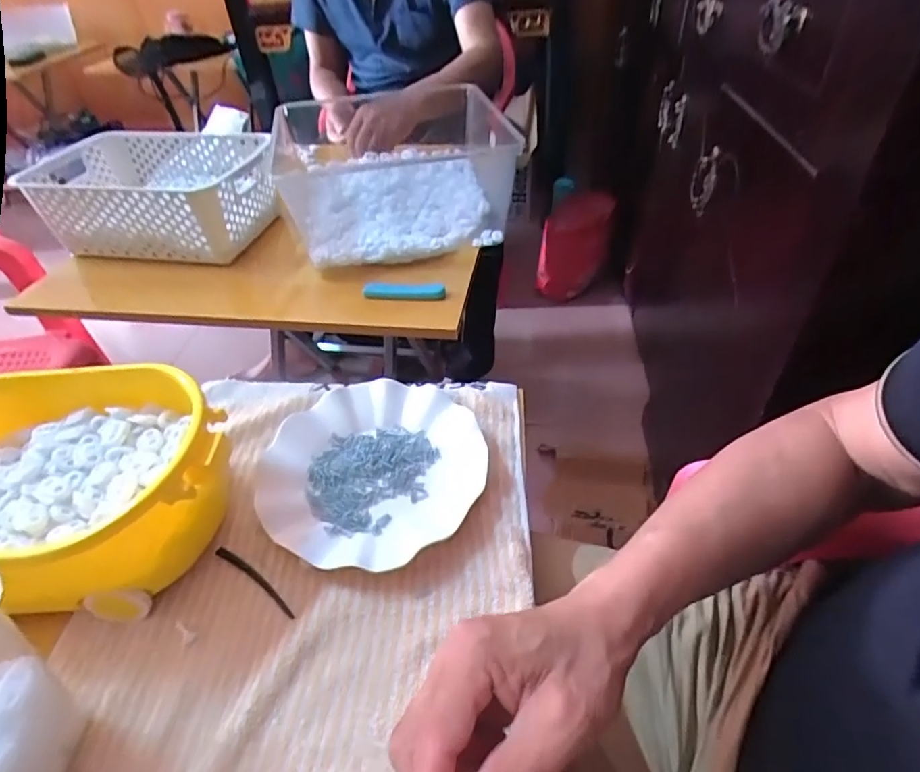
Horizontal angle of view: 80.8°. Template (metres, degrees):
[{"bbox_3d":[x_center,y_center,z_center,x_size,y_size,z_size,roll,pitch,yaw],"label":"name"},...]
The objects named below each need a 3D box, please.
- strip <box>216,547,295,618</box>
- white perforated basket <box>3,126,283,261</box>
[{"bbox_3d":[-0.148,0.140,0.392,0.086,0.007,0.010,24,48,27],"label":"strip"},{"bbox_3d":[-0.432,-0.275,0.781,0.331,0.104,0.206,8,42,12],"label":"white perforated basket"}]

